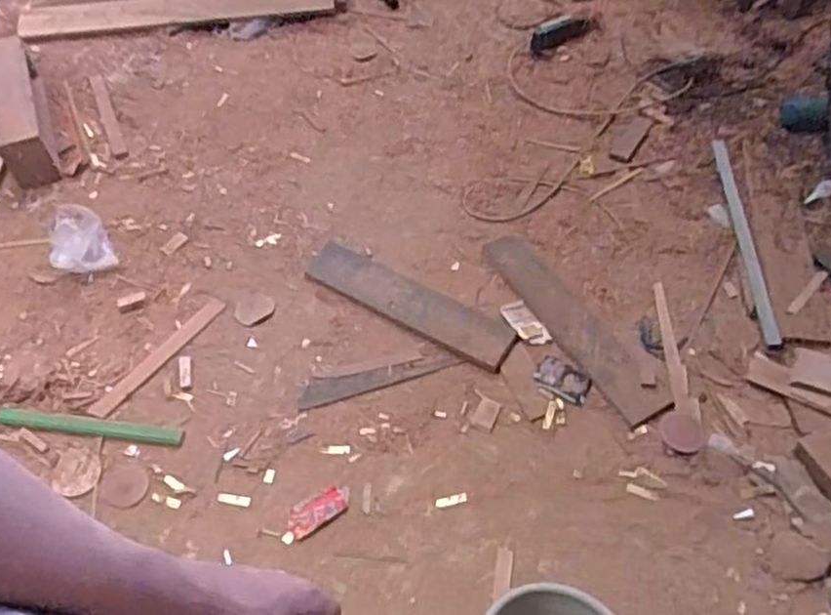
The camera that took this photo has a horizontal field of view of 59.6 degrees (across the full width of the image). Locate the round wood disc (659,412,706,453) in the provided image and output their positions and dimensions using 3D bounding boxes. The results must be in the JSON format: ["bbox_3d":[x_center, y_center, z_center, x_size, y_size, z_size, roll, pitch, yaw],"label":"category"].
[{"bbox_3d":[0.531,0.247,1.450,0.084,0.009,0.085,-1,54,1],"label":"round wood disc"}]

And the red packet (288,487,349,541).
[{"bbox_3d":[-0.186,0.389,1.395,0.128,0.008,0.061,-28,58,-18],"label":"red packet"}]

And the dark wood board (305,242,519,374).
[{"bbox_3d":[-0.020,-0.012,1.667,0.530,0.027,0.149,25,47,25],"label":"dark wood board"}]

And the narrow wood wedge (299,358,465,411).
[{"bbox_3d":[-0.075,0.153,1.547,0.341,0.022,0.064,-11,54,-7],"label":"narrow wood wedge"}]

